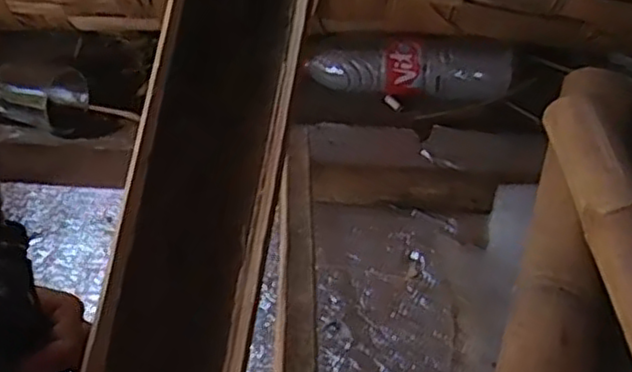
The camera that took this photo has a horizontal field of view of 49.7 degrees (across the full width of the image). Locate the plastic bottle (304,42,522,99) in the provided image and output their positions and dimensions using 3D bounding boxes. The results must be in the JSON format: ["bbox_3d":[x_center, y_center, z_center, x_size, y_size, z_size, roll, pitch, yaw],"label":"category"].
[{"bbox_3d":[0.093,-0.121,0.700,0.212,0.054,0.065,3,53,8],"label":"plastic bottle"}]

